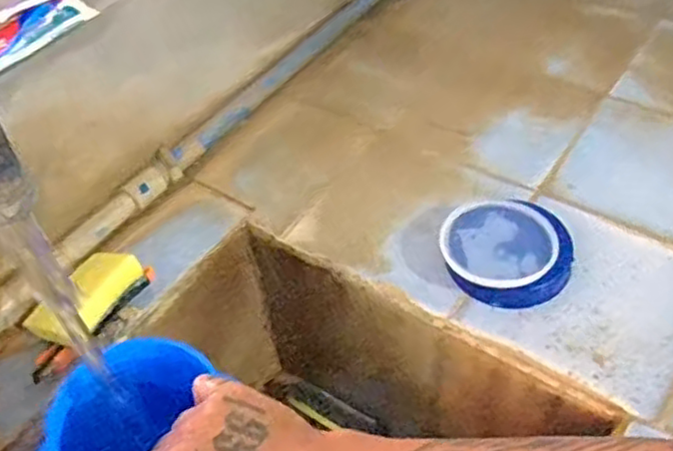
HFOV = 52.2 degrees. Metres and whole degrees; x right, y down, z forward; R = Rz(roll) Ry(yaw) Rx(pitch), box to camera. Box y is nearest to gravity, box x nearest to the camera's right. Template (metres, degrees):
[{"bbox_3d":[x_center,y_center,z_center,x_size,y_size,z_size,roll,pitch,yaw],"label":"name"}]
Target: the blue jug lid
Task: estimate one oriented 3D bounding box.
[{"bbox_3d":[0.166,0.022,0.676,0.123,0.034,0.118,-3,47,3],"label":"blue jug lid"}]

